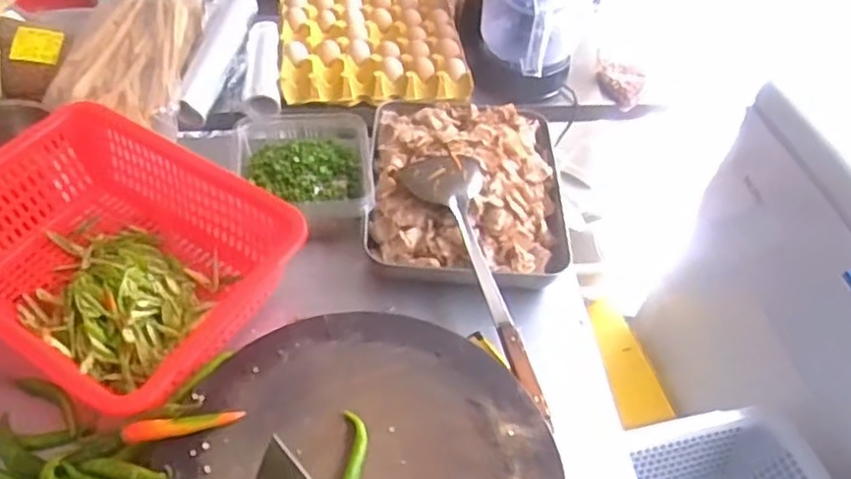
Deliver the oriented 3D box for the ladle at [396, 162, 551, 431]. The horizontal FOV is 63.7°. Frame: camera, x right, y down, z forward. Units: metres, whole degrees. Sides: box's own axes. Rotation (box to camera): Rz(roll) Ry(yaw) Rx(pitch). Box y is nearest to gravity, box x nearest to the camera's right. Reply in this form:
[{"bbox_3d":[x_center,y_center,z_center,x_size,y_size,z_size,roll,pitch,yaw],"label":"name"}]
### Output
[{"bbox_3d":[0.069,0.037,0.746,0.090,0.038,0.335,-14,63,-17],"label":"ladle"}]

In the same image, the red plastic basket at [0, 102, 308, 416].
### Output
[{"bbox_3d":[-0.322,0.019,0.698,0.329,0.115,0.244,27,51,17],"label":"red plastic basket"}]

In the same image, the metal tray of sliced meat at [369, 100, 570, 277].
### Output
[{"bbox_3d":[0.052,-0.067,0.862,0.235,0.074,0.304,4,48,-3],"label":"metal tray of sliced meat"}]

